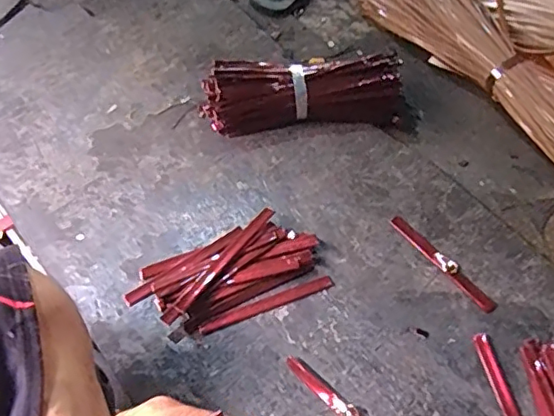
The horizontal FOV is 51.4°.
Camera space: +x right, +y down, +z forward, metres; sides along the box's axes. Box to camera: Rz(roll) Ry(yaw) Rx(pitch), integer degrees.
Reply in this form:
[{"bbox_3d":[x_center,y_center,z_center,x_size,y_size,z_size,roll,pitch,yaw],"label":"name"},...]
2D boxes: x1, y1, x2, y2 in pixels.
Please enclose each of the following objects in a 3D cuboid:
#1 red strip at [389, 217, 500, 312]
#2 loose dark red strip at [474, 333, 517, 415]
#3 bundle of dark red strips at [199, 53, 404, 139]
[{"bbox_3d":[0.180,0.059,0.627,0.018,0.006,0.141,-35,63,-21],"label":"red strip"},{"bbox_3d":[0.218,0.188,0.540,0.015,0.009,0.147,-9,57,-6],"label":"loose dark red strip"},{"bbox_3d":[0.037,-0.148,0.740,0.263,0.067,0.079,-3,58,0],"label":"bundle of dark red strips"}]

